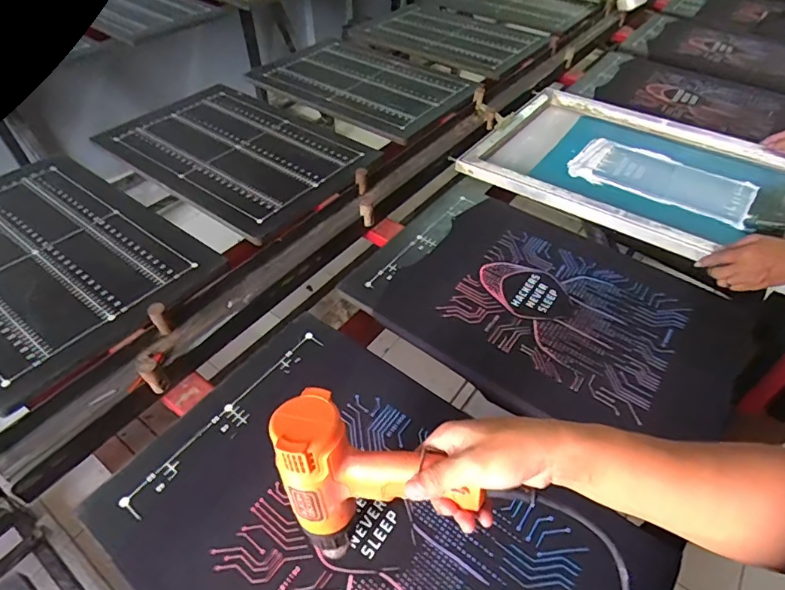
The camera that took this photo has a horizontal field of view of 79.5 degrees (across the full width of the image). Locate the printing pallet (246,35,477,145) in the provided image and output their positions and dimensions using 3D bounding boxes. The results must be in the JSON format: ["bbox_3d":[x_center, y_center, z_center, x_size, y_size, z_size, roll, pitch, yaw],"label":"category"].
[{"bbox_3d":[-0.080,-0.641,1.411,0.651,0.030,0.392,33,55,25],"label":"printing pallet"}]

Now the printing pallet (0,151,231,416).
[{"bbox_3d":[-0.656,-0.087,0.879,0.637,0.017,0.396,29,53,24],"label":"printing pallet"}]

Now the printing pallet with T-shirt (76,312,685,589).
[{"bbox_3d":[-0.037,0.273,0.553,0.575,0.018,0.393,29,53,24],"label":"printing pallet with T-shirt"}]

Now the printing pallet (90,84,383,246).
[{"bbox_3d":[-0.388,-0.362,1.140,0.610,0.020,0.400,29,53,24],"label":"printing pallet"}]

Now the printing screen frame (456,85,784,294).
[{"bbox_3d":[0.558,-0.301,1.058,0.671,0.043,0.510,30,54,23],"label":"printing screen frame"}]

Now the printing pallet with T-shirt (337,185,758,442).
[{"bbox_3d":[0.258,0.003,0.822,0.596,0.029,0.421,29,53,24],"label":"printing pallet with T-shirt"}]

